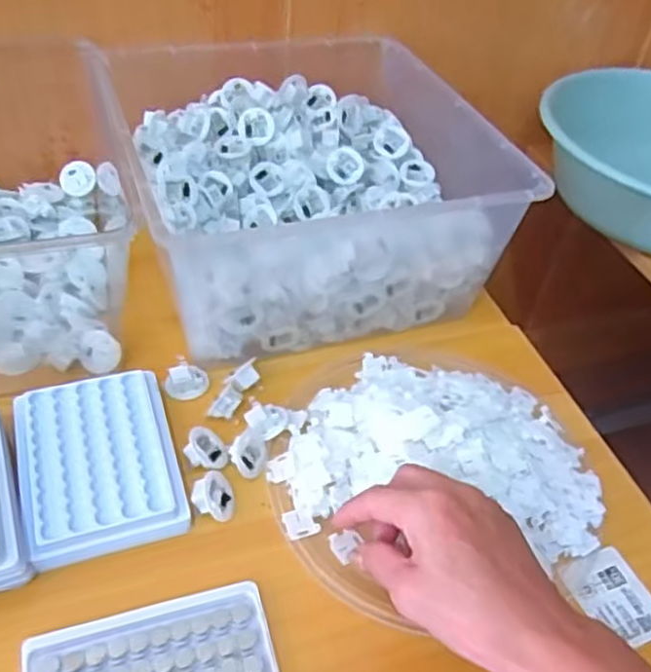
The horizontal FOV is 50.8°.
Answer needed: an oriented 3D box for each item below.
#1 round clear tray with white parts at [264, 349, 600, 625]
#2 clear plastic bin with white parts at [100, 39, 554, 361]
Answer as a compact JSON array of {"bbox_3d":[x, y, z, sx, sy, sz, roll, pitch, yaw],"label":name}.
[{"bbox_3d":[0.074,0.079,0.482,0.225,0.036,0.212,4,44,-4],"label":"round clear tray with white parts"},{"bbox_3d":[-0.024,-0.140,0.607,0.291,0.130,0.289,-10,47,-18],"label":"clear plastic bin with white parts"}]

